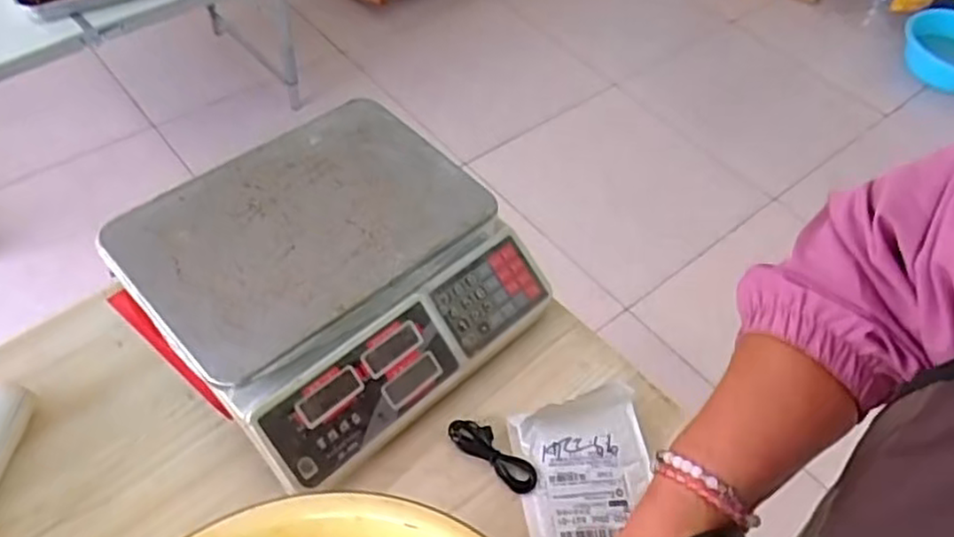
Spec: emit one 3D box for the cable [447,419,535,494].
[{"bbox_3d":[0.015,0.169,0.646,0.093,0.011,0.033,39,59,22],"label":"cable"}]

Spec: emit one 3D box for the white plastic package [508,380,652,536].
[{"bbox_3d":[0.101,0.186,0.633,0.122,0.028,0.153,-5,53,-9],"label":"white plastic package"}]

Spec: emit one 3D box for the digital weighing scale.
[{"bbox_3d":[-0.138,0.007,0.698,0.302,0.108,0.323,39,59,22],"label":"digital weighing scale"}]

